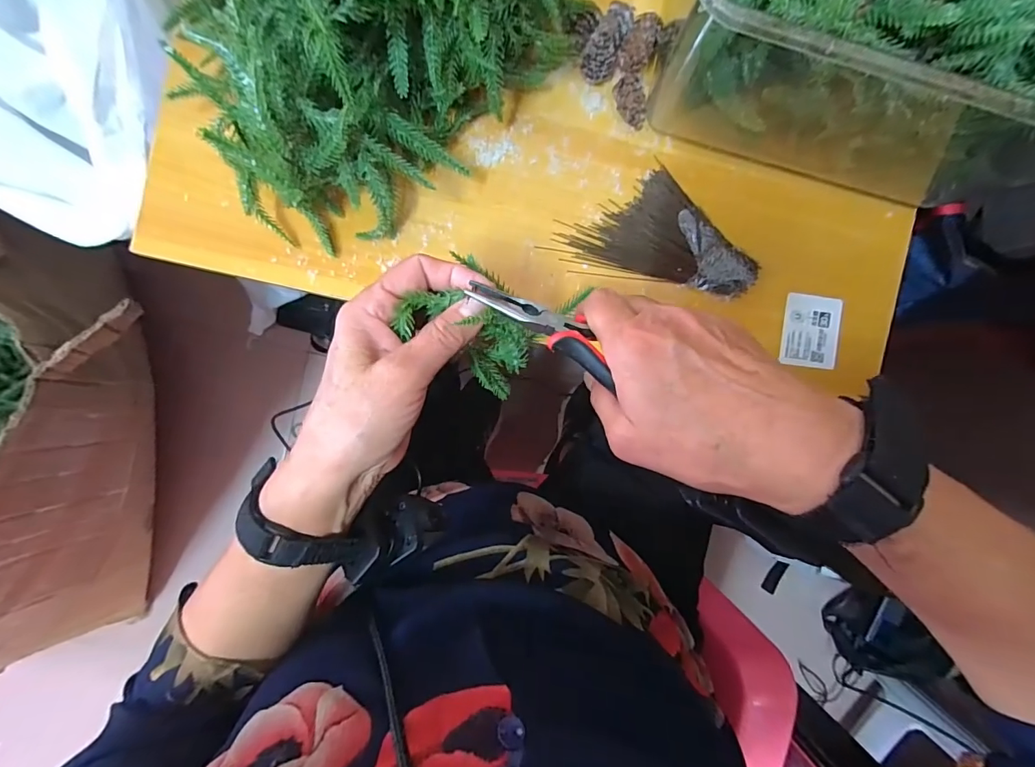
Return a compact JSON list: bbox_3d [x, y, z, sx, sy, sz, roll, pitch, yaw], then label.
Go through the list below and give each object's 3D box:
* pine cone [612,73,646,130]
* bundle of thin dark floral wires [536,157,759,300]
[{"bbox_3d":[0.085,-0.214,0.336,0.021,0.017,0.034,-21,93,-4],"label":"pine cone"},{"bbox_3d":[0.112,-0.122,0.345,0.150,0.017,0.087,6,92,-5],"label":"bundle of thin dark floral wires"}]

